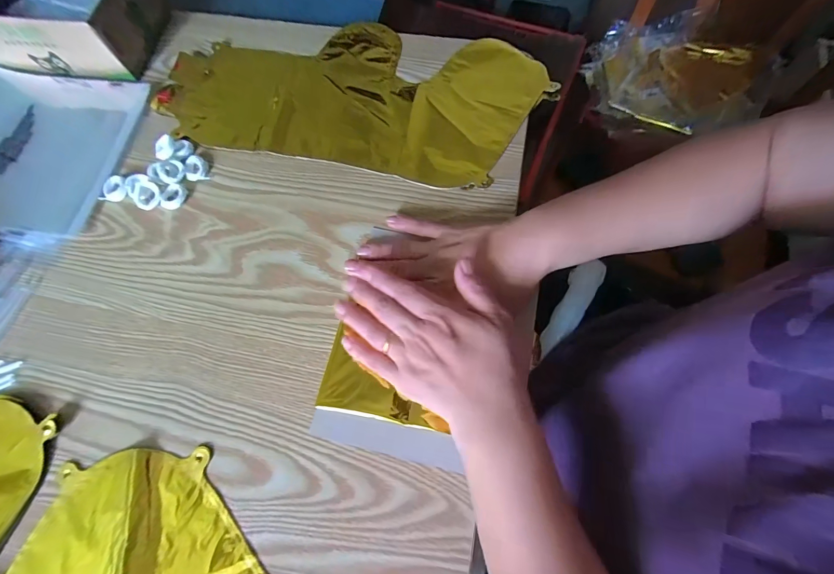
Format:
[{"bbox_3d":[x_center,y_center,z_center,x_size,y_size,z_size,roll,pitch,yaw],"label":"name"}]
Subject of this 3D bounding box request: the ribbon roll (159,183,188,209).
[{"bbox_3d":[-0.252,-0.094,0.379,0.025,0.005,0.027,-4,70,1],"label":"ribbon roll"}]

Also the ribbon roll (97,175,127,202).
[{"bbox_3d":[-0.315,-0.100,0.382,0.025,0.011,0.030,34,74,13],"label":"ribbon roll"}]

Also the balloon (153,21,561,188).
[{"bbox_3d":[-0.081,-0.224,0.416,0.421,0.009,0.198,11,71,6],"label":"balloon"}]

